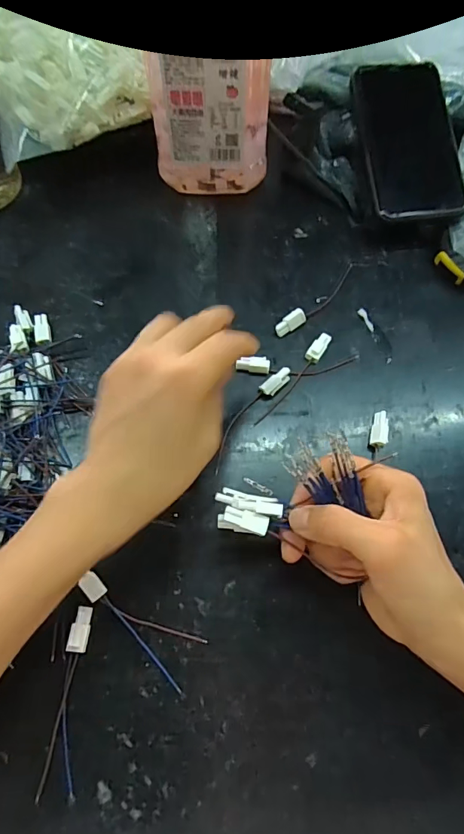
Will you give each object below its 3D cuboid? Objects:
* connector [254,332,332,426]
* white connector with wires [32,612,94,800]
[{"bbox_3d":[0.048,-0.029,0.336,0.011,0.006,0.093,34,72,12],"label":"connector"},{"bbox_3d":[-0.092,0.162,0.258,0.018,0.008,0.097,5,69,2],"label":"white connector with wires"}]

